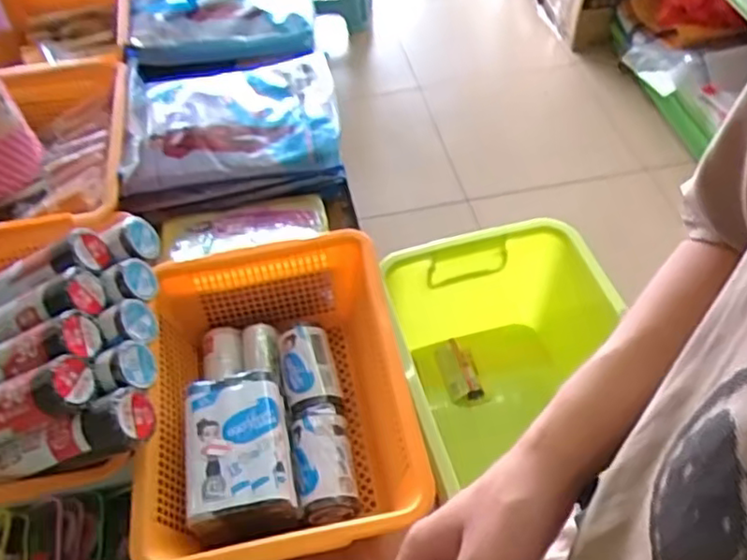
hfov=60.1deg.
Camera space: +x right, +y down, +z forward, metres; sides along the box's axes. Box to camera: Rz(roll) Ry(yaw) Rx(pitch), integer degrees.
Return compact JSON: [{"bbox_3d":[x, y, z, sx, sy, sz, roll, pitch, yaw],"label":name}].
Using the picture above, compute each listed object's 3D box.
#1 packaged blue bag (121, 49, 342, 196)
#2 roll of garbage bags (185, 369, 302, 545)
[{"bbox_3d":[-0.220,-0.252,0.995,0.316,0.033,0.259,-10,53,-6],"label":"packaged blue bag"},{"bbox_3d":[-0.137,0.187,0.678,0.102,0.075,0.162,-9,53,-5],"label":"roll of garbage bags"}]

